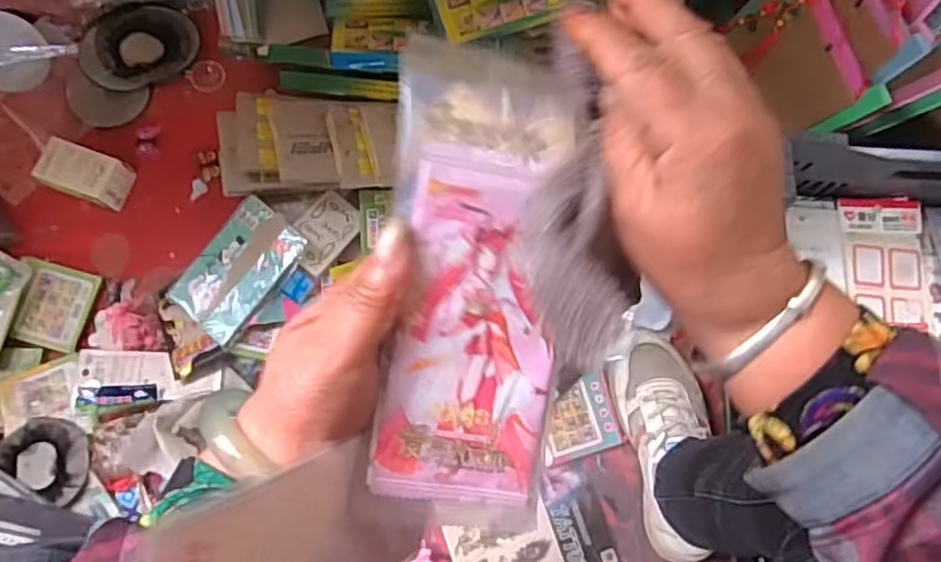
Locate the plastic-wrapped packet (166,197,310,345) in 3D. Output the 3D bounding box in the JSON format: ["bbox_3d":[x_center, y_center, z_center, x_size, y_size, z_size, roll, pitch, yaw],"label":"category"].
[{"bbox_3d":[-0.247,-0.012,0.725,0.101,0.008,0.141,39,90,20],"label":"plastic-wrapped packet"}]

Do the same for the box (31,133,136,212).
[{"bbox_3d":[-0.431,-0.118,0.767,0.085,0.054,0.055,20,79,3],"label":"box"}]

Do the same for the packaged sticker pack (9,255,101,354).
[{"bbox_3d":[-0.462,0.028,0.757,0.072,0.014,0.089,14,79,1],"label":"packaged sticker pack"}]

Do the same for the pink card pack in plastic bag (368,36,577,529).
[{"bbox_3d":[0.001,0.005,0.273,0.068,0.025,0.188,3,96,-1],"label":"pink card pack in plastic bag"}]

